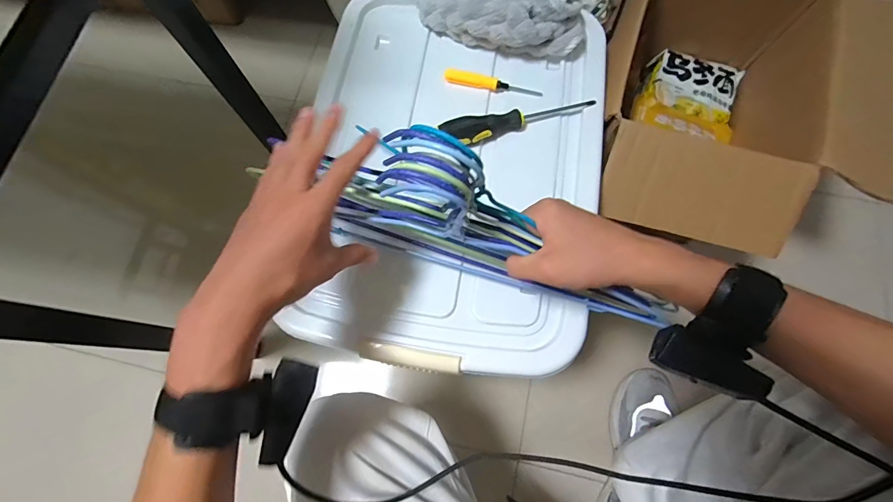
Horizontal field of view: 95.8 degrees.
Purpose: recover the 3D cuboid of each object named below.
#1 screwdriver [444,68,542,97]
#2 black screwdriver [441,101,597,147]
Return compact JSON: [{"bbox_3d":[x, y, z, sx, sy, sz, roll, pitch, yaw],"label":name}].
[{"bbox_3d":[0.061,-0.219,0.524,0.125,0.020,0.016,13,75,6],"label":"screwdriver"},{"bbox_3d":[0.091,-0.165,0.502,0.192,0.027,0.031,-17,74,-3],"label":"black screwdriver"}]

